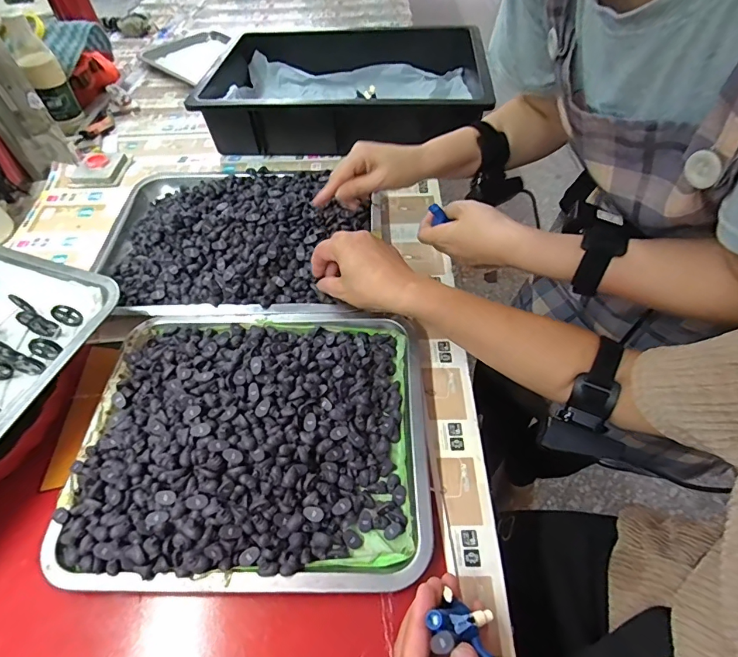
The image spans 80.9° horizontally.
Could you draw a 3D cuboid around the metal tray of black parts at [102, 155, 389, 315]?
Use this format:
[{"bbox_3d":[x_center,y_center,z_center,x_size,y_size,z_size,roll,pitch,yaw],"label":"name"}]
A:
[{"bbox_3d":[-0.164,-0.131,0.546,0.359,0.056,0.259,-3,55,1],"label":"metal tray of black parts"}]

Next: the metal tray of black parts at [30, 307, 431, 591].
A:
[{"bbox_3d":[-0.106,0.085,0.391,0.300,0.043,0.253,0,55,3],"label":"metal tray of black parts"}]

